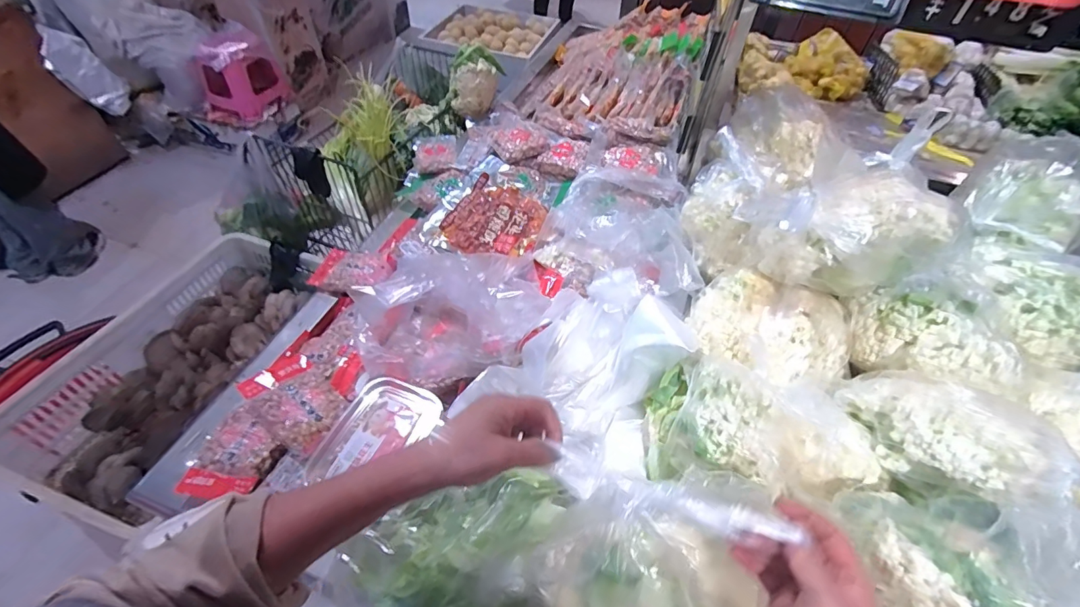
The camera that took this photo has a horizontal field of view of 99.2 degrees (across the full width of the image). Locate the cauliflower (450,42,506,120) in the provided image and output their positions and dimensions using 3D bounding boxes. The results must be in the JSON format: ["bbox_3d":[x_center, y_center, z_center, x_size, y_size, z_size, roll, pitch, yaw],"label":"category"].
[{"bbox_3d":[-0.168,-0.585,1.208,0.141,0.145,0.101,-4,50,-6],"label":"cauliflower"}]

